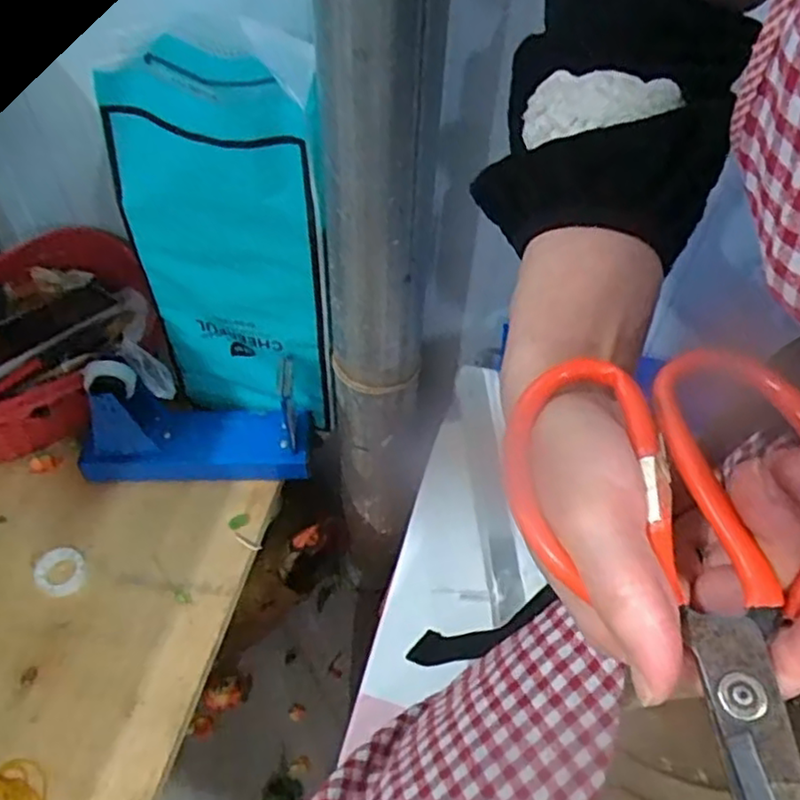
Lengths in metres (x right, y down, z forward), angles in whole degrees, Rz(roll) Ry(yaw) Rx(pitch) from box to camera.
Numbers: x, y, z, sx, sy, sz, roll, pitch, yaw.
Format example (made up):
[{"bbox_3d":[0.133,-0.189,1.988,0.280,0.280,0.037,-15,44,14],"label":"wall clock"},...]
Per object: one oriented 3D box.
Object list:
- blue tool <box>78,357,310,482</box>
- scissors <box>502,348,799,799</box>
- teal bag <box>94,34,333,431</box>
[{"bbox_3d":[-0.183,0.017,0.597,0.198,0.133,0.066,0,51,-2],"label":"blue tool"},{"bbox_3d":[0.090,0.061,0.189,0.099,0.022,0.175,-3,57,-3],"label":"scissors"},{"bbox_3d":[-0.129,-0.111,0.538,0.154,0.317,0.071,11,54,5],"label":"teal bag"}]

